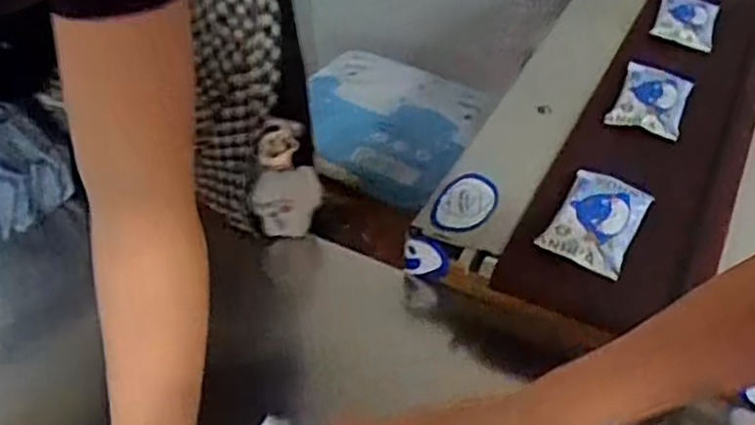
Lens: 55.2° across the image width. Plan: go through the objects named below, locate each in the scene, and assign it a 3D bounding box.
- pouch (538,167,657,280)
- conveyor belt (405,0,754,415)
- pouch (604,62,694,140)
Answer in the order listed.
[{"bbox_3d":[0.233,0.004,0.764,0.082,0.017,0.140,24,46,19],"label":"pouch"},{"bbox_3d":[0.422,-0.170,1.029,0.403,0.145,0.917,21,45,17],"label":"conveyor belt"},{"bbox_3d":[0.352,-0.148,0.925,0.083,0.021,0.134,20,44,15],"label":"pouch"}]

